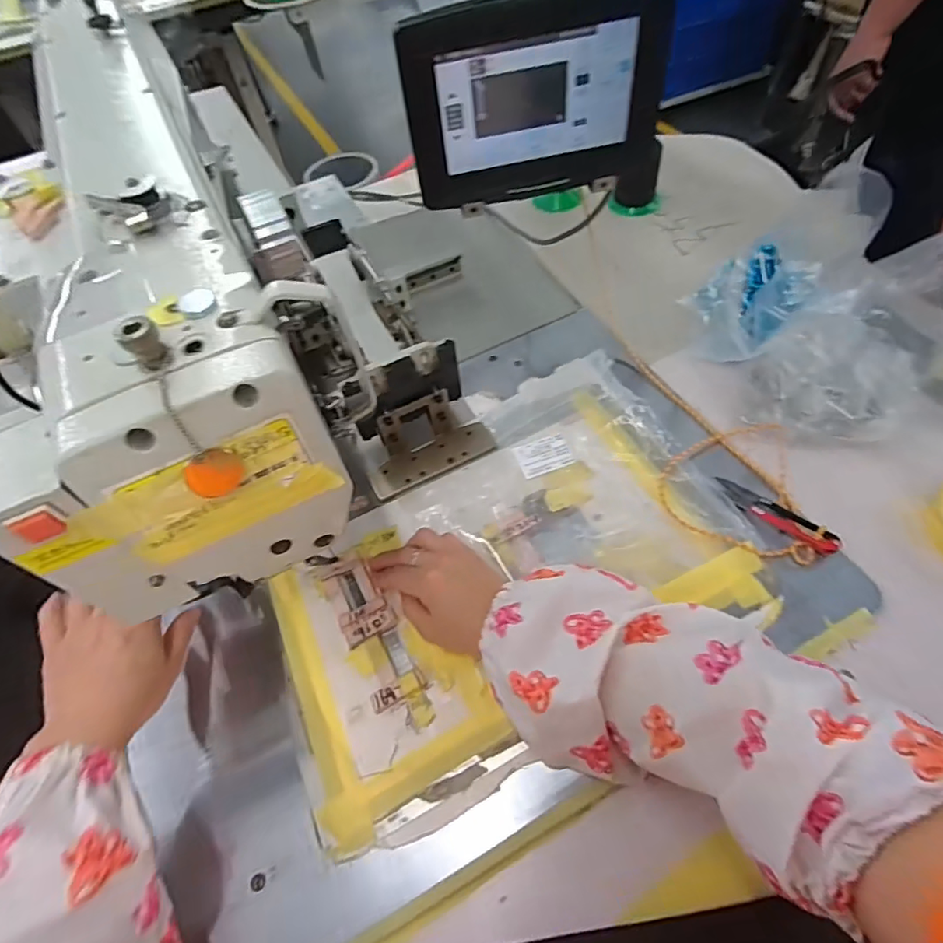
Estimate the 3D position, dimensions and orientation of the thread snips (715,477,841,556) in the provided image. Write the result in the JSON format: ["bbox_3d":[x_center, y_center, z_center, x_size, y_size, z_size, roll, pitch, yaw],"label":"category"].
[{"bbox_3d":[0.257,0.035,0.452,0.102,0.006,0.026,32,64,25],"label":"thread snips"}]

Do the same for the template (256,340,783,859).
[{"bbox_3d":[0.029,0.069,0.453,0.388,0.011,0.278,-26,58,-11],"label":"template"}]

